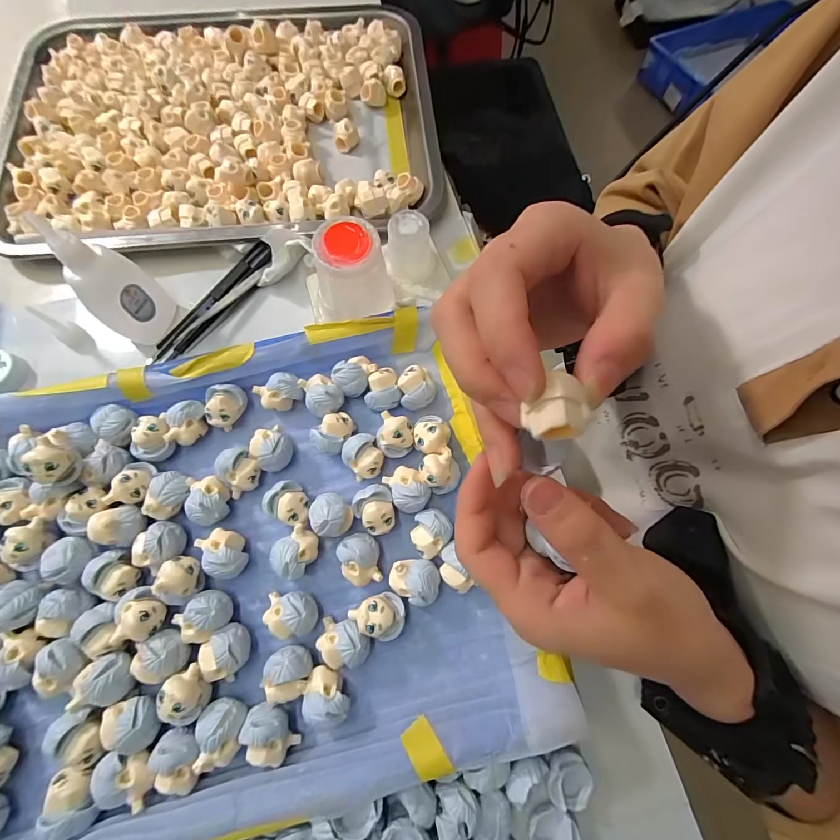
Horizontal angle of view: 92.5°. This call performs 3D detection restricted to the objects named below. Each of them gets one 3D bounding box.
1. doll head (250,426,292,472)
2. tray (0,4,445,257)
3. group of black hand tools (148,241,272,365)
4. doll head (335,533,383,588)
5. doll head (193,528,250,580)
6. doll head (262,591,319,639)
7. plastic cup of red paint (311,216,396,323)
[{"bbox_3d":[-0.093,0.018,0.252,0.027,0.023,0.024,41,76,11],"label":"doll head"},{"bbox_3d":[-0.171,-0.257,0.340,0.359,0.028,0.261,-4,73,-2],"label":"tray"},{"bbox_3d":[-0.150,-0.085,0.294,0.021,0.011,0.115,38,76,10],"label":"group of black hand tools"},{"bbox_3d":[-0.034,0.080,0.232,0.022,0.024,0.027,-16,74,-6],"label":"doll head"},{"bbox_3d":[-0.111,0.076,0.230,0.021,0.023,0.030,-35,77,-11],"label":"doll head"},{"bbox_3d":[-0.071,0.107,0.223,0.029,0.022,0.022,-6,73,-3],"label":"doll head"},{"bbox_3d":[-0.044,-0.093,0.257,0.046,0.055,0.040,-16,74,-6],"label":"plastic cup of red paint"}]

